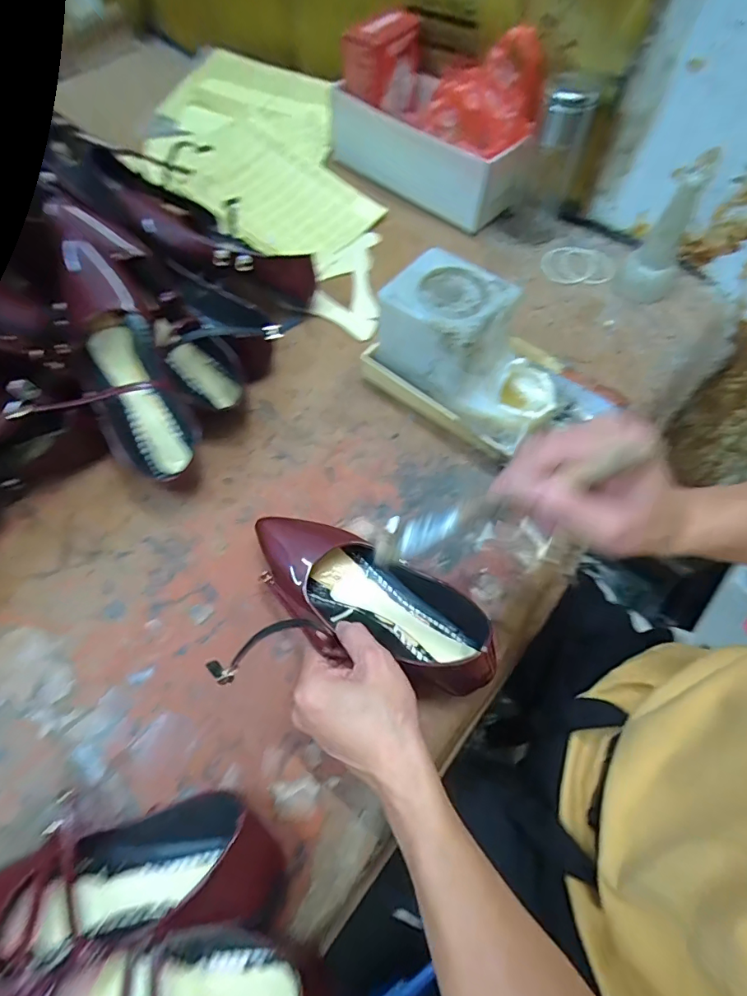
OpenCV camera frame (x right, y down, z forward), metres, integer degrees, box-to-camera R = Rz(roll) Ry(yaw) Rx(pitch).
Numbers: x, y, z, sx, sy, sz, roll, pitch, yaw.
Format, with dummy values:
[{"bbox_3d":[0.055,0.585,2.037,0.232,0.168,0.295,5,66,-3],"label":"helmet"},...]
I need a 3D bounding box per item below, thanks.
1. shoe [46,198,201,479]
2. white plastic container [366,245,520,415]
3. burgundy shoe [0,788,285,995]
[{"bbox_3d":[-0.239,-0.136,0.451,0.083,0.069,0.254,-16,107,-7],"label":"shoe"},{"bbox_3d":[0.082,-0.178,0.496,0.131,0.086,0.102,36,69,16],"label":"white plastic container"},{"bbox_3d":[-0.173,0.263,0.319,0.223,0.065,0.089,-2,63,-1],"label":"burgundy shoe"}]

